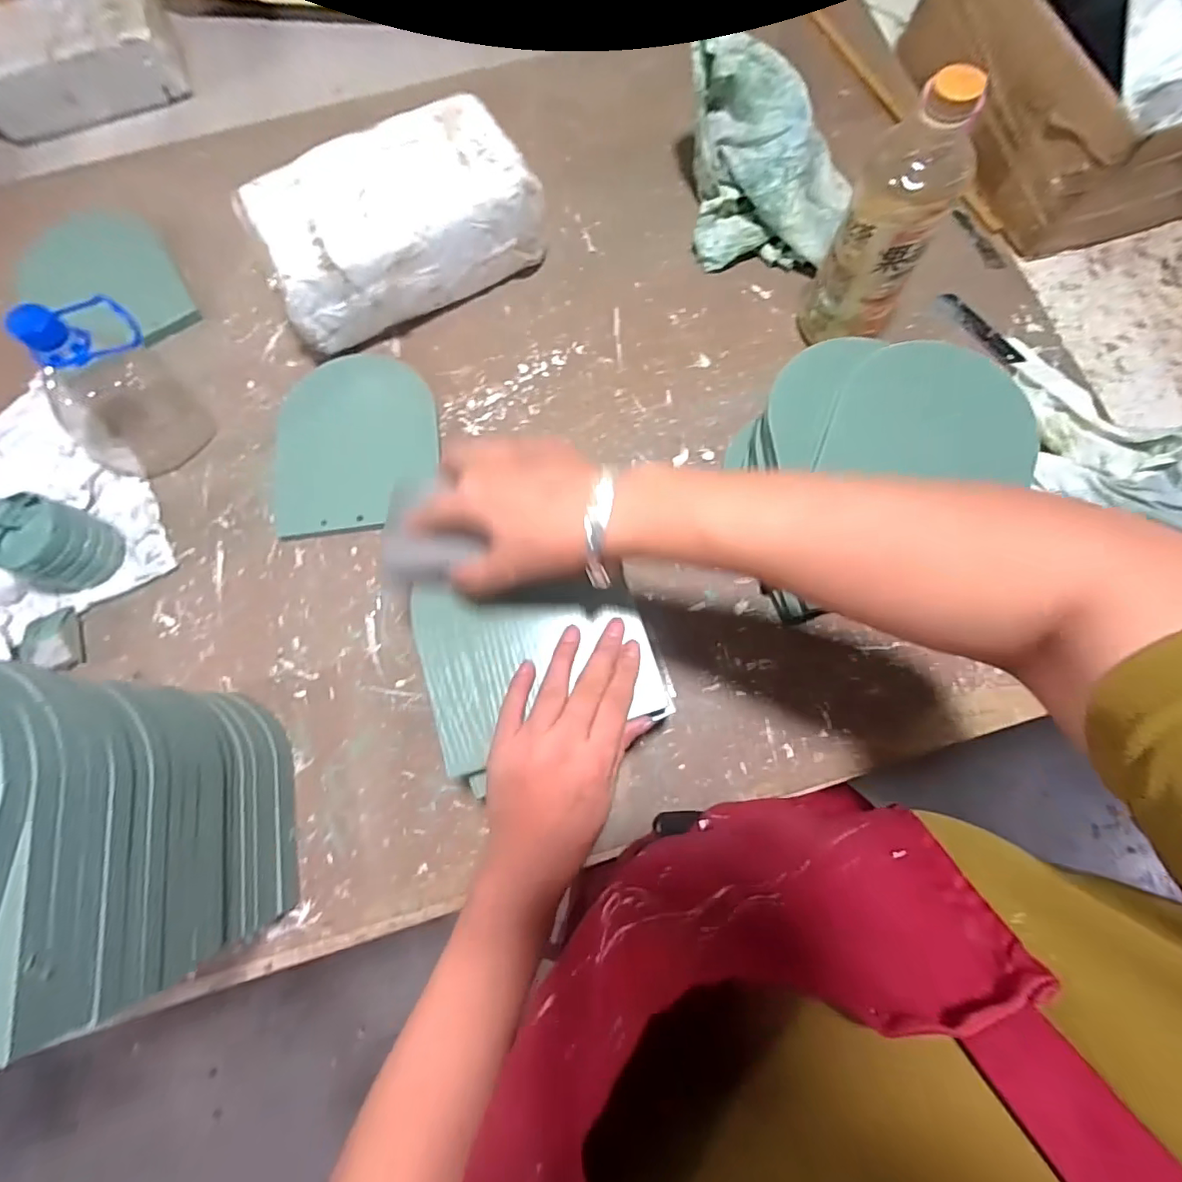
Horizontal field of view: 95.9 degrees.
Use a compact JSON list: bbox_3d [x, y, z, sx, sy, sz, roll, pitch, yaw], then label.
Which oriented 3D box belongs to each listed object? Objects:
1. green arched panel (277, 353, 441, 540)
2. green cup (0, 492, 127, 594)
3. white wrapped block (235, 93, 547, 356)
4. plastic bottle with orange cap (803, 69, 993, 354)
[{"bbox_3d":[-0.214,-0.139,0.489,0.139,0.011,0.178,-5,75,-6],"label":"green arched panel"},{"bbox_3d":[-0.450,-0.039,0.445,0.059,0.064,0.066,18,77,6],"label":"green cup"},{"bbox_3d":[-0.170,-0.330,0.494,0.244,0.112,0.112,-30,77,-6],"label":"white wrapped block"},{"bbox_3d":[0.230,-0.274,0.418,0.074,0.208,0.056,26,79,7],"label":"plastic bottle with orange cap"}]

